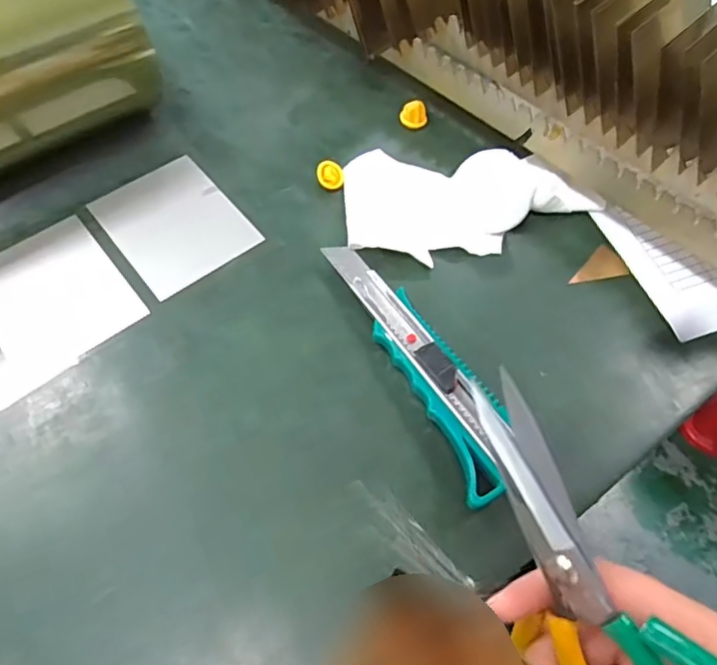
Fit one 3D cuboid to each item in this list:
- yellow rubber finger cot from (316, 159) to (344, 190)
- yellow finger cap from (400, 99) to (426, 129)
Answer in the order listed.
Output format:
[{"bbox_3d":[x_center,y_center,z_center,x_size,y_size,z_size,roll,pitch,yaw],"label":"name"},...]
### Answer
[{"bbox_3d":[-0.020,-0.112,0.405,0.019,0.007,0.023,-2,61,-4],"label":"yellow rubber finger cot"},{"bbox_3d":[0.043,-0.169,0.438,0.018,0.012,0.015,-23,65,-15],"label":"yellow finger cap"}]

